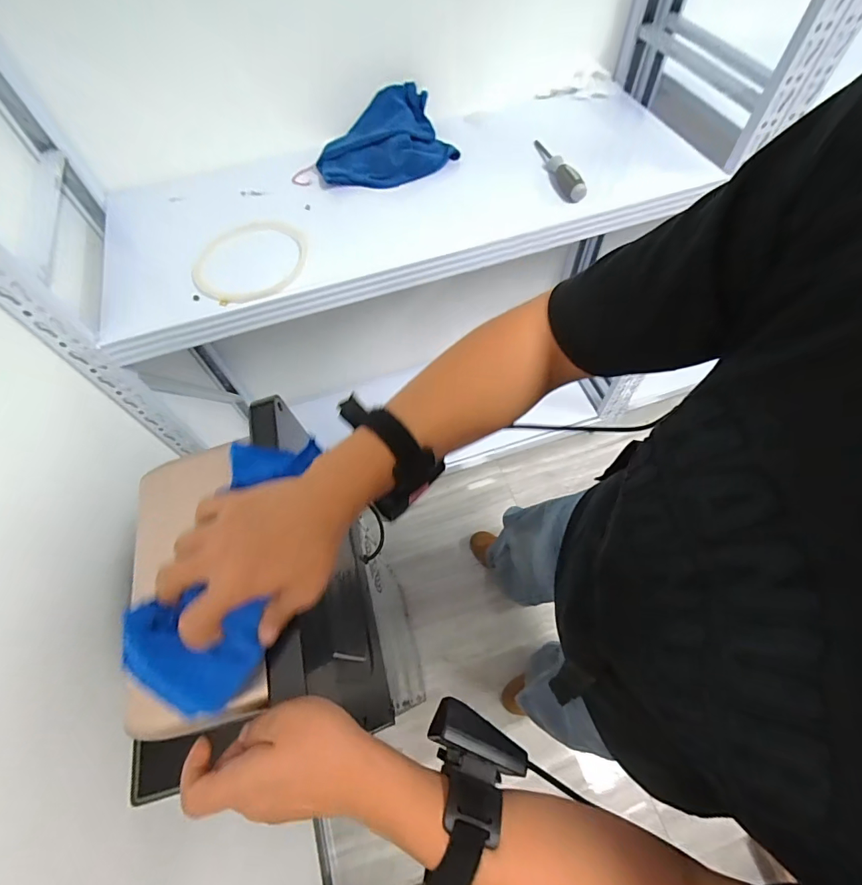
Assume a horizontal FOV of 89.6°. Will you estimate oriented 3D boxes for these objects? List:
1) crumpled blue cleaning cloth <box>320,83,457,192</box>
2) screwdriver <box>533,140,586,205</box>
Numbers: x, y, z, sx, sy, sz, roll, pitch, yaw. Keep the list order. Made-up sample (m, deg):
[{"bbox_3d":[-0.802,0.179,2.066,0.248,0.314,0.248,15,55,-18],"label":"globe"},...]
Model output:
[{"bbox_3d":[-0.094,-0.562,0.806,0.248,0.074,0.187,-29,62,-13],"label":"crumpled blue cleaning cloth"},{"bbox_3d":[0.222,-0.501,0.786,0.032,0.044,0.216,-13,60,-4],"label":"screwdriver"}]

